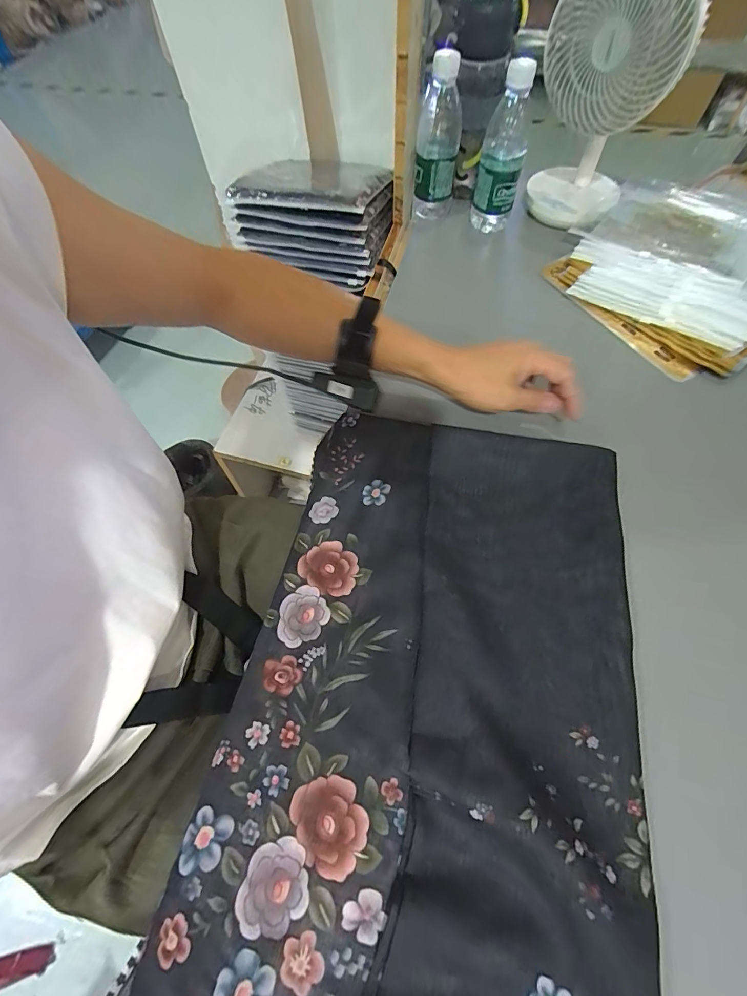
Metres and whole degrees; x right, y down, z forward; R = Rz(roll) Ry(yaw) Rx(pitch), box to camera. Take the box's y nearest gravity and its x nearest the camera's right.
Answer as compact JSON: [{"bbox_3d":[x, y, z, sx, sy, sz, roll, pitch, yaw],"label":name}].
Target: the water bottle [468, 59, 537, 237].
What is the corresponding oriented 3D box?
[{"bbox_3d":[0.173,-0.465,0.546,0.060,0.173,0.063,9,64,8],"label":"water bottle"}]

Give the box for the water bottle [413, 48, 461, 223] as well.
[{"bbox_3d":[0.088,-0.495,0.564,0.063,0.169,0.064,3,63,5],"label":"water bottle"}]

